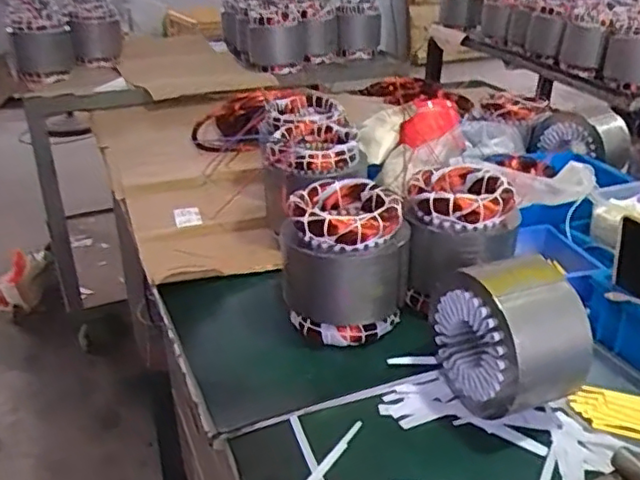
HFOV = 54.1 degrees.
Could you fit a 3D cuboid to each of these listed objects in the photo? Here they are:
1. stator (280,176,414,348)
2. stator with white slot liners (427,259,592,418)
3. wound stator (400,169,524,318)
[{"bbox_3d":[0.035,0.027,0.753,0.143,0.162,0.132,6,29,11],"label":"stator"},{"bbox_3d":[0.194,0.101,0.642,0.105,0.150,0.125,-11,30,-18],"label":"stator with white slot liners"},{"bbox_3d":[0.174,-0.005,0.802,0.136,0.149,0.129,-2,29,-4],"label":"wound stator"}]

